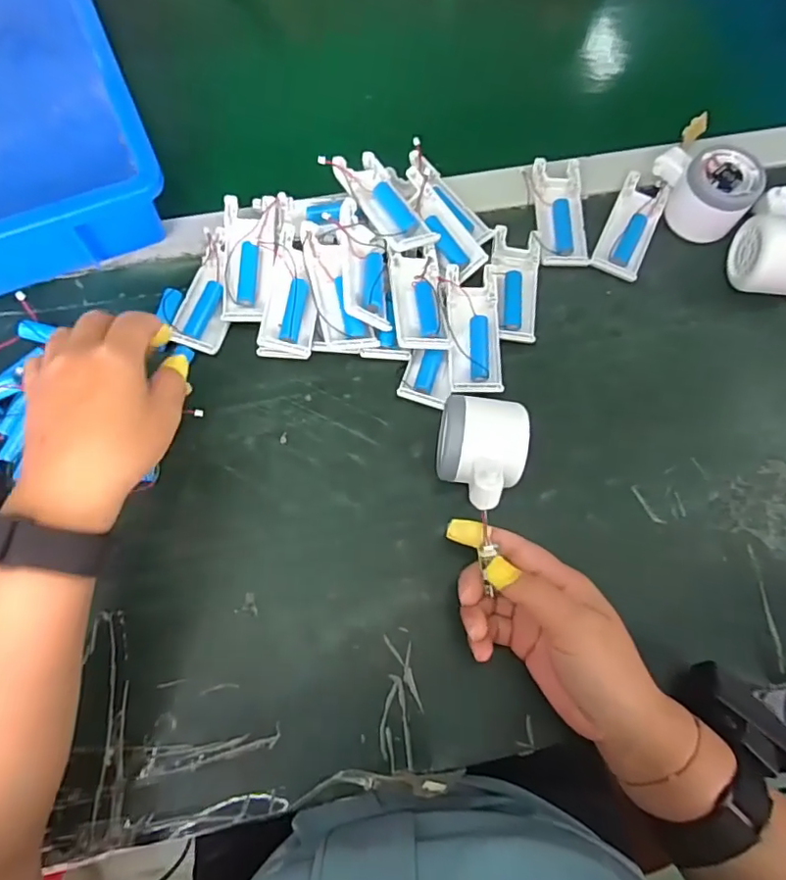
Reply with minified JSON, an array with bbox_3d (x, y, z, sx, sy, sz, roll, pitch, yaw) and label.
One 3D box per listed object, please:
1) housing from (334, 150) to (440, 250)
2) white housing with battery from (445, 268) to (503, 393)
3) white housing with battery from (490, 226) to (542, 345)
[{"bbox_3d":[-0.006,-0.192,0.461,0.045,0.023,0.100,-29,74,-11],"label":"housing"},{"bbox_3d":[0.063,-0.084,0.436,0.041,0.018,0.102,-2,71,-2],"label":"white housing with battery"},{"bbox_3d":[0.100,-0.129,0.455,0.039,0.018,0.102,9,71,1],"label":"white housing with battery"}]

